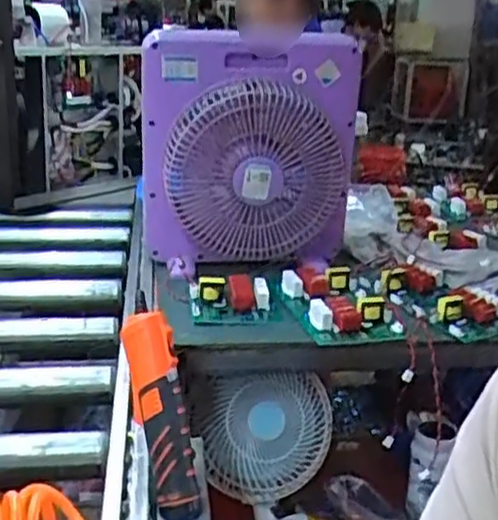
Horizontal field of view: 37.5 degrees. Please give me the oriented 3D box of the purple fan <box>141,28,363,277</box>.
[{"bbox_3d":[0.015,-0.165,1.112,0.325,0.339,0.102,-4,12,-21],"label":"purple fan"}]

